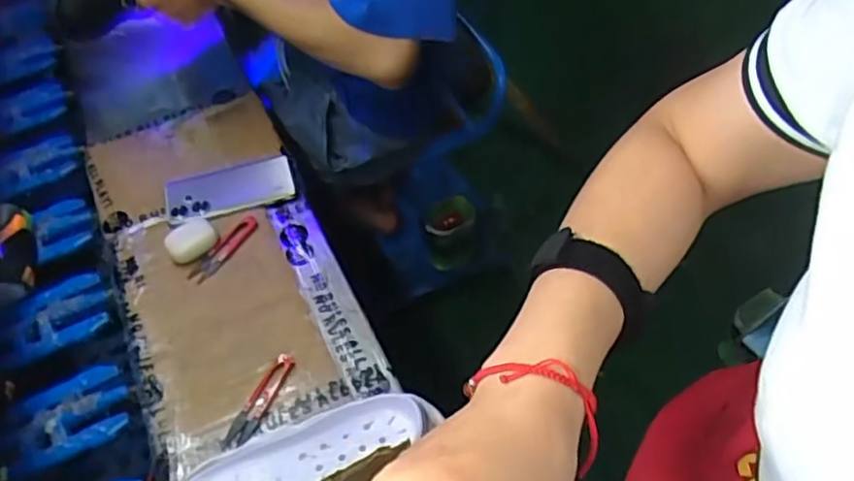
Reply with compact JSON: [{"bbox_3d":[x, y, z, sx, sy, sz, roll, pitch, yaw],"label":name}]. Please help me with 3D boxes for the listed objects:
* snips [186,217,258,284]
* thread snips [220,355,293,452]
[{"bbox_3d":[-0.235,0.009,0.770,0.028,0.004,0.104,23,53,18],"label":"snips"},{"bbox_3d":[-0.163,0.156,0.645,0.024,0.009,0.103,20,52,16],"label":"thread snips"}]

